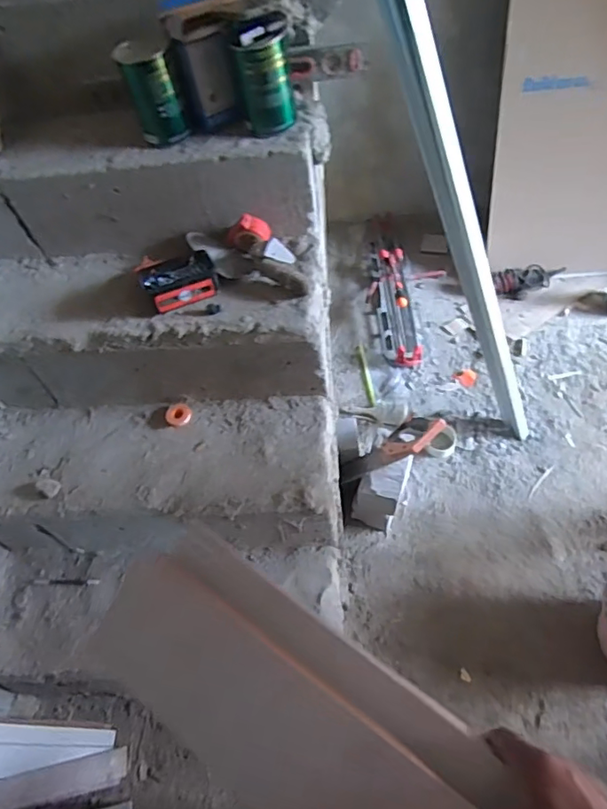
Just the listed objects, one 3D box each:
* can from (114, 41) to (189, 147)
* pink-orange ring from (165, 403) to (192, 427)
[{"bbox_3d":[-0.281,-0.576,0.996,0.080,0.151,0.083,-3,53,4],"label":"can"},{"bbox_3d":[-0.279,0.025,1.195,0.052,0.024,0.054,-3,53,4],"label":"pink-orange ring"}]

